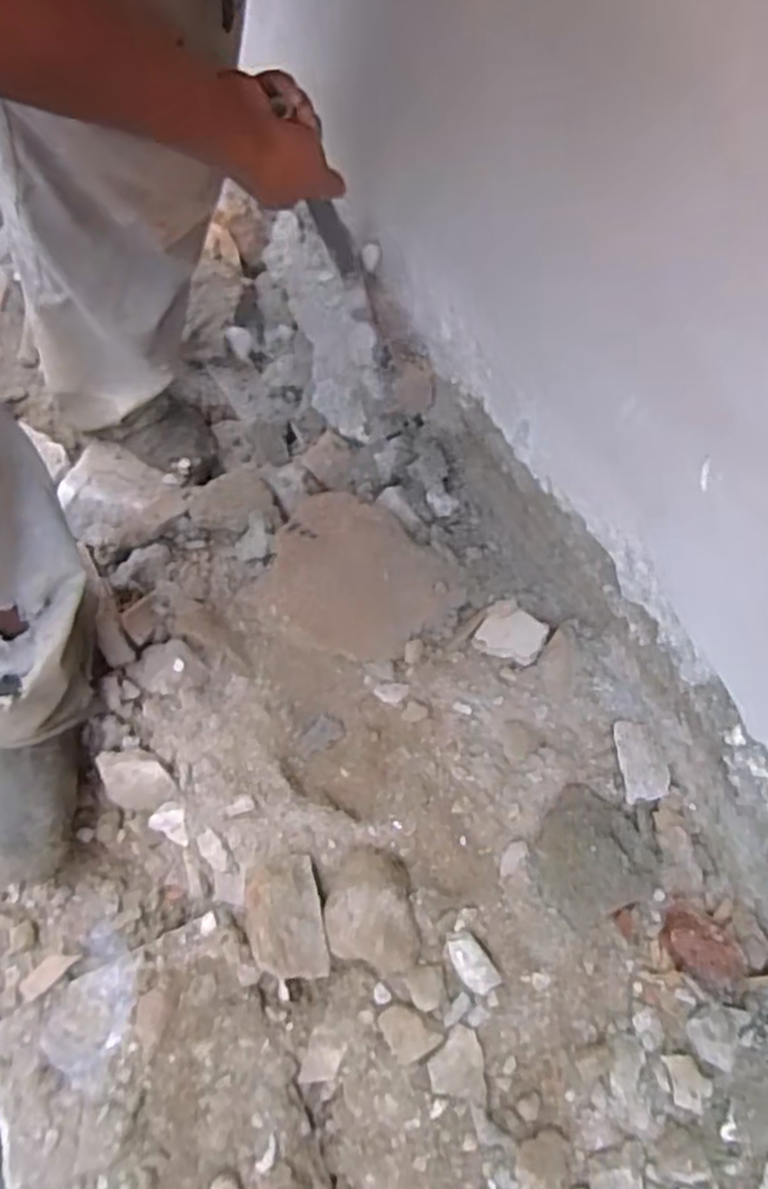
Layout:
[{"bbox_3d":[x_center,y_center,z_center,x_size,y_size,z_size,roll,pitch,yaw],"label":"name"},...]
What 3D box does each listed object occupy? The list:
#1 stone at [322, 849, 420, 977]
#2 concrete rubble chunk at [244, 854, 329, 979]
[{"bbox_3d":[-0.012,0.241,0.603,0.066,0.033,0.090,-9,62,-5],"label":"stone"},{"bbox_3d":[-0.077,0.246,0.600,0.059,0.031,0.087,-10,62,-5],"label":"concrete rubble chunk"}]

